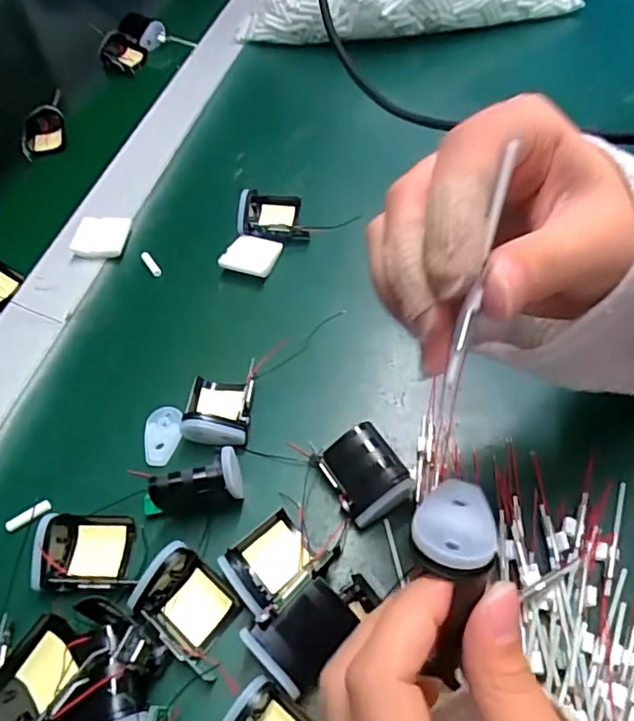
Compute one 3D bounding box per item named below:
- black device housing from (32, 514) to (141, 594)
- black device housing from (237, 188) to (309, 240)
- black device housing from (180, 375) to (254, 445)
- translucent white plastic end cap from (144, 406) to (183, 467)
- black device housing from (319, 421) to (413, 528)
[{"bbox_3d":[-0.114,0.094,0.276,0.046,0.017,0.037,-2,55,2],"label":"black device housing"},{"bbox_3d":[-0.033,-0.106,0.406,0.049,0.020,0.039,-2,55,2],"label":"black device housing"},{"bbox_3d":[-0.058,0.026,0.318,0.039,0.019,0.042,3,55,6],"label":"black device housing"},{"bbox_3d":[-0.088,0.043,0.319,0.021,0.005,0.035,-9,55,-3],"label":"translucent white plastic end cap"},{"bbox_3d":[0.024,0.059,0.285,0.032,0.027,0.041,-25,56,-14],"label":"black device housing"}]

